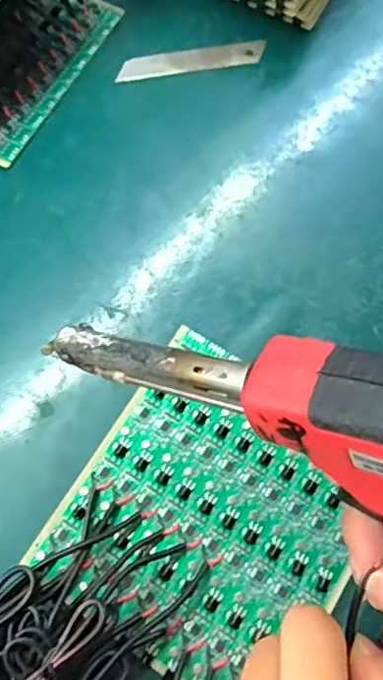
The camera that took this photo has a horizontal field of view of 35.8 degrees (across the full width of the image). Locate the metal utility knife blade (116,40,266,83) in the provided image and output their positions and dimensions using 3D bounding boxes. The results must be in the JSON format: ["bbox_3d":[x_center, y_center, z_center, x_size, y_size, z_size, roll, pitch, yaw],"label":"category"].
[{"bbox_3d":[0.000,-0.187,0.395,0.098,0.004,0.016,-10,73,-1],"label":"metal utility knife blade"}]

